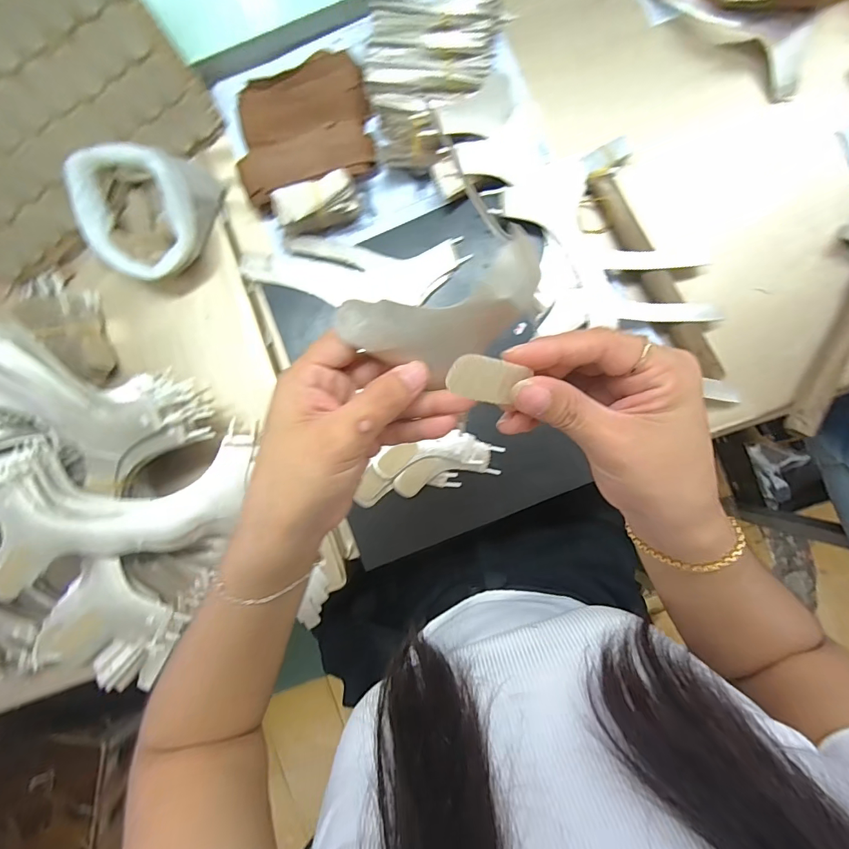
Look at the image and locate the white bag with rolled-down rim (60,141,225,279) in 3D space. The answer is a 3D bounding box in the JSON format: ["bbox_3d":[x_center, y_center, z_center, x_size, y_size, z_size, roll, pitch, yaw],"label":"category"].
[{"bbox_3d":[-0.277,-0.209,0.427,0.110,0.072,0.126,16,89,4],"label":"white bag with rolled-down rim"}]

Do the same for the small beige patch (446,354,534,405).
[{"bbox_3d":[0.027,-0.019,0.186,0.034,0.004,0.019,17,118,-23],"label":"small beige patch"}]

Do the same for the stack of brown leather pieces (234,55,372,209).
[{"bbox_3d":[-0.124,-0.298,0.439,0.141,0.038,0.128,-15,87,3],"label":"stack of brown leather pieces"}]

